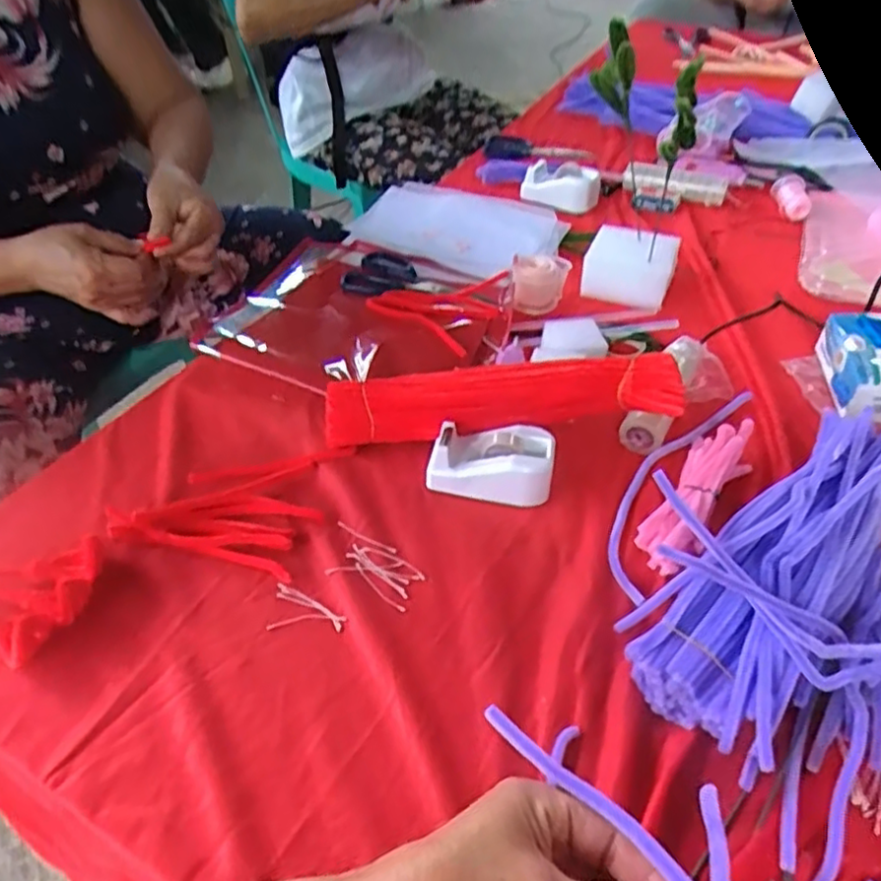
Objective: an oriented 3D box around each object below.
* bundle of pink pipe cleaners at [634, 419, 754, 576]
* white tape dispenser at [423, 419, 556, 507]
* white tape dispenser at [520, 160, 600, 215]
[{"bbox_3d":[0.205,0.039,0.540,0.045,0.030,0.165,27,53,25],"label":"bundle of pink pipe cleaners"},{"bbox_3d":[0.041,0.020,0.556,0.098,0.040,0.056,4,46,5],"label":"white tape dispenser"},{"bbox_3d":[0.165,-0.346,0.915,0.097,0.033,0.064,27,53,25],"label":"white tape dispenser"}]

